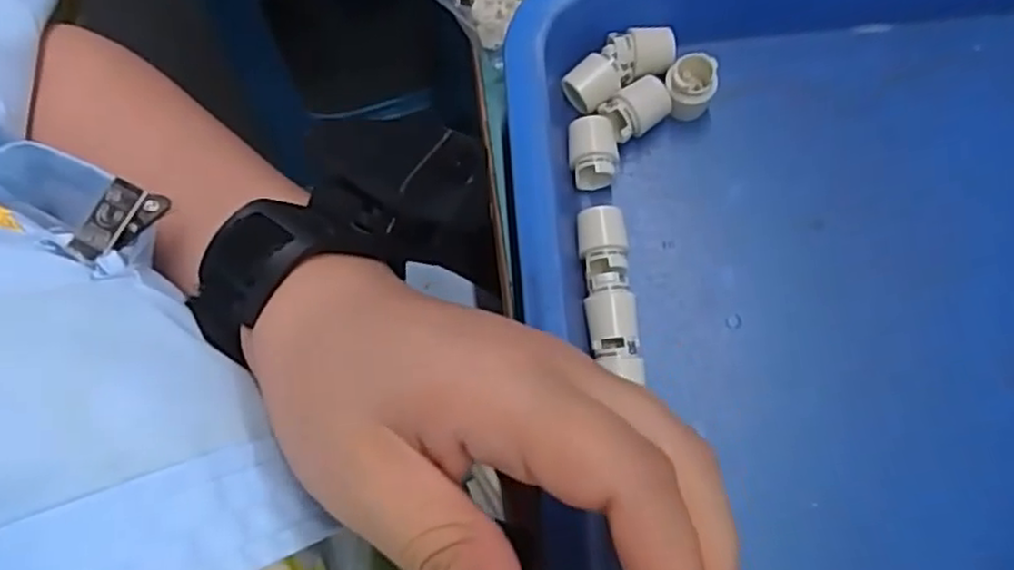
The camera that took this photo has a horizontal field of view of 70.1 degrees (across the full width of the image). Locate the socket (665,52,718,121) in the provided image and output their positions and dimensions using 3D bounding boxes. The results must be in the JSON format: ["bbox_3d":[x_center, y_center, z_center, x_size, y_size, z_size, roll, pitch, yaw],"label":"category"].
[{"bbox_3d":[0.080,-0.086,0.315,0.021,0.024,0.018,17,77,5],"label":"socket"}]

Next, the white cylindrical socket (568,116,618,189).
[{"bbox_3d":[0.038,-0.058,0.313,0.021,0.018,0.029,-5,76,0],"label":"white cylindrical socket"}]

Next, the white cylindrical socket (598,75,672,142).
[{"bbox_3d":[0.057,-0.076,0.318,0.029,0.016,0.019,-37,78,-8],"label":"white cylindrical socket"}]

